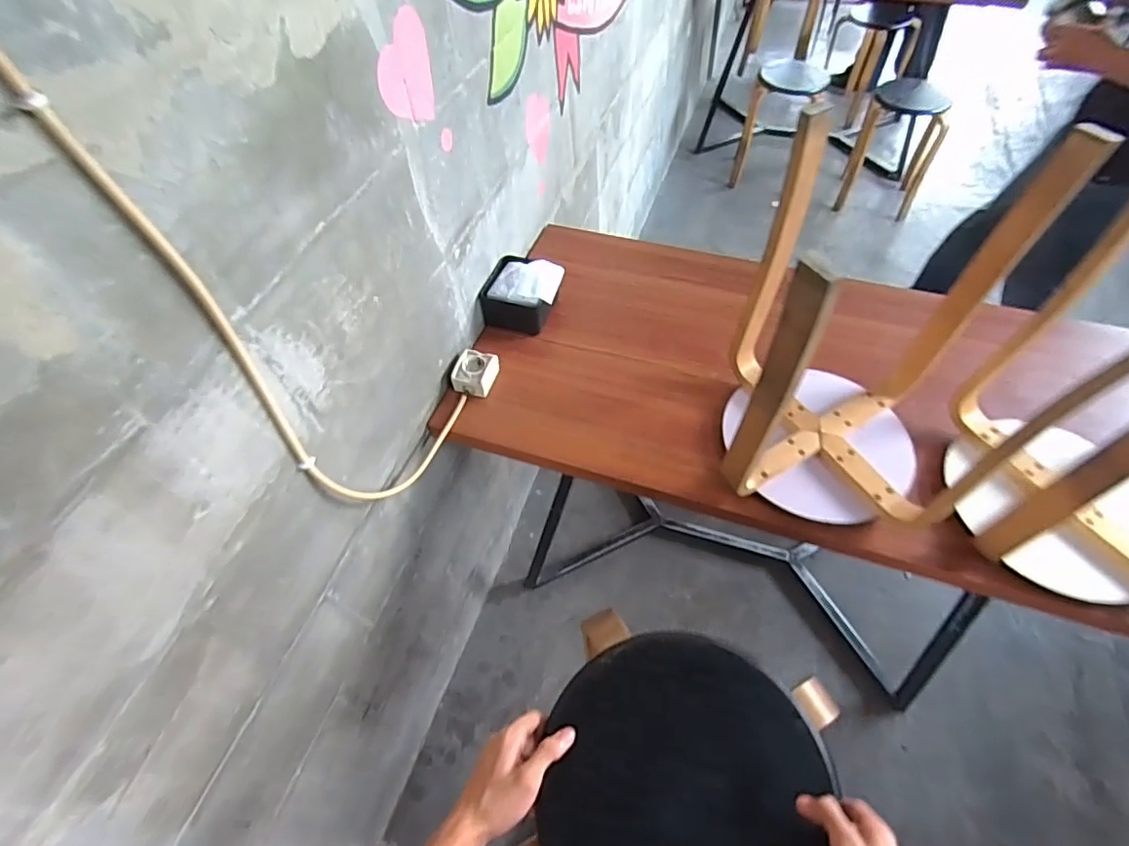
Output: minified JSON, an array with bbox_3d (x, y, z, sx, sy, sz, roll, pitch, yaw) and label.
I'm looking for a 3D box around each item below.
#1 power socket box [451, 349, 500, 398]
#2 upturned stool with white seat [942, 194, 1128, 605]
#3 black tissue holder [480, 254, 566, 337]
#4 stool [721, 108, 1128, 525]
[{"bbox_3d":[-0.157,-0.087,0.970,0.075,0.041,0.084,9,56,11],"label":"power socket box"},{"bbox_3d":[0.701,-0.008,0.629,0.298,0.435,0.300,8,56,11],"label":"upturned stool with white seat"},{"bbox_3d":[-0.073,-0.251,1.062,0.135,0.073,0.136,15,57,15],"label":"black tissue holder"},{"bbox_3d":[0.400,-0.099,0.696,0.311,0.431,0.319,11,56,12],"label":"stool"}]

